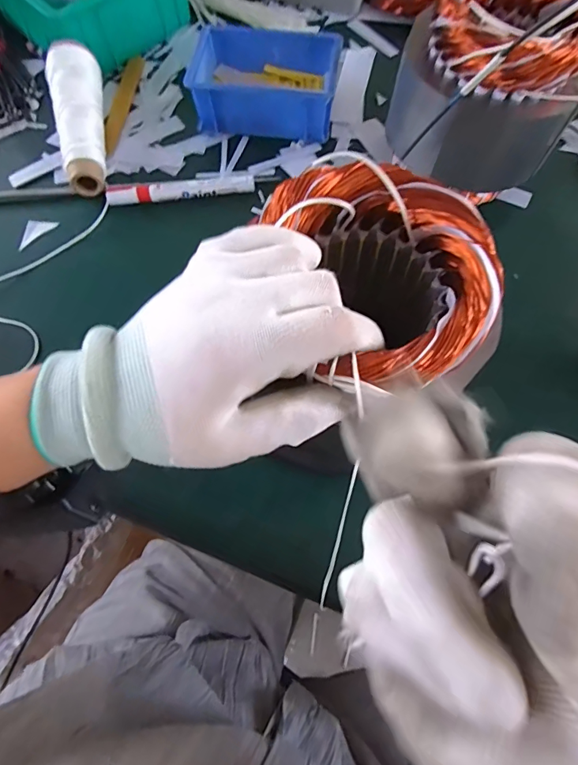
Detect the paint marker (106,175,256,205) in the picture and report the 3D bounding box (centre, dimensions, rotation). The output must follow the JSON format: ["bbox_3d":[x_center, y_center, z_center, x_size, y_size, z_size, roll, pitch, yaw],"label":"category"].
[{"bbox_3d":[-0.106,-0.190,0.418,0.143,0.018,0.020,-4,69,0],"label":"paint marker"}]

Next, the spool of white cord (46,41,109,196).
[{"bbox_3d":[-0.214,-0.269,0.431,0.046,0.045,0.173,-12,70,-3],"label":"spool of white cord"}]

